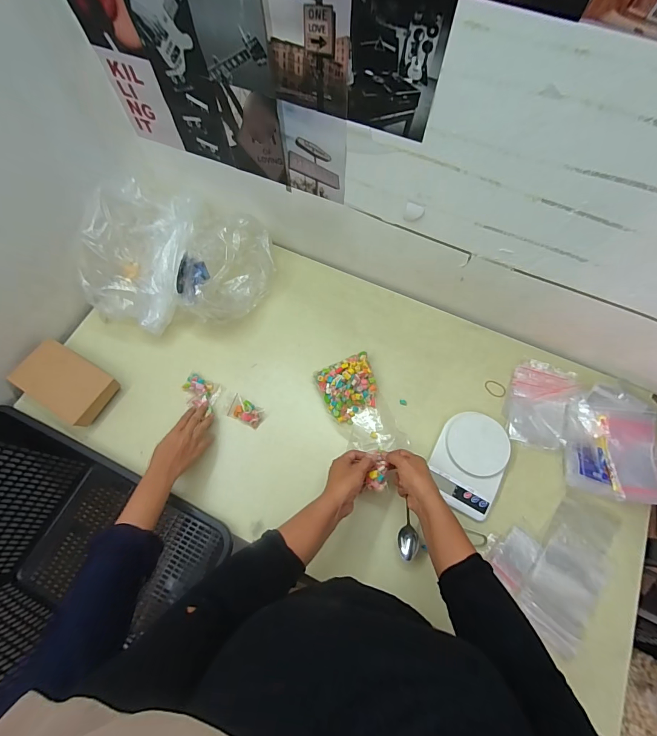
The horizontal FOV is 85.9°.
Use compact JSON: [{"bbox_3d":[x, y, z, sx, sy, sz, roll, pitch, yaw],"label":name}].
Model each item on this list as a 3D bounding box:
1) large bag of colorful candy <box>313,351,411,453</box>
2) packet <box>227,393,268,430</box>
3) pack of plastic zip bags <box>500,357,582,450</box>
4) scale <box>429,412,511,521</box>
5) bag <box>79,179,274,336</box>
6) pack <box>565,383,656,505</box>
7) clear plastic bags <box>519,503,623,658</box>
[{"bbox_3d":[0.063,0.079,0.693,0.116,0.054,0.203,-22,70,-8],"label":"large bag of colorful candy"},{"bbox_3d":[-0.161,0.088,0.701,0.070,0.022,0.042,26,71,10],"label":"packet"},{"bbox_3d":[0.415,0.068,0.698,0.111,0.033,0.172,21,70,8],"label":"pack of plastic zip bags"},{"bbox_3d":[0.261,0.172,0.656,0.127,0.033,0.176,25,71,9],"label":"scale"},{"bbox_3d":[-0.318,-0.217,0.757,0.353,0.143,0.282,17,70,7],"label":"bag"},{"bbox_3d":[0.537,0.136,0.653,0.171,0.031,0.204,15,76,8],"label":"pack"},{"bbox_3d":[0.417,0.341,0.603,0.101,0.016,0.242,35,73,13],"label":"clear plastic bags"}]

